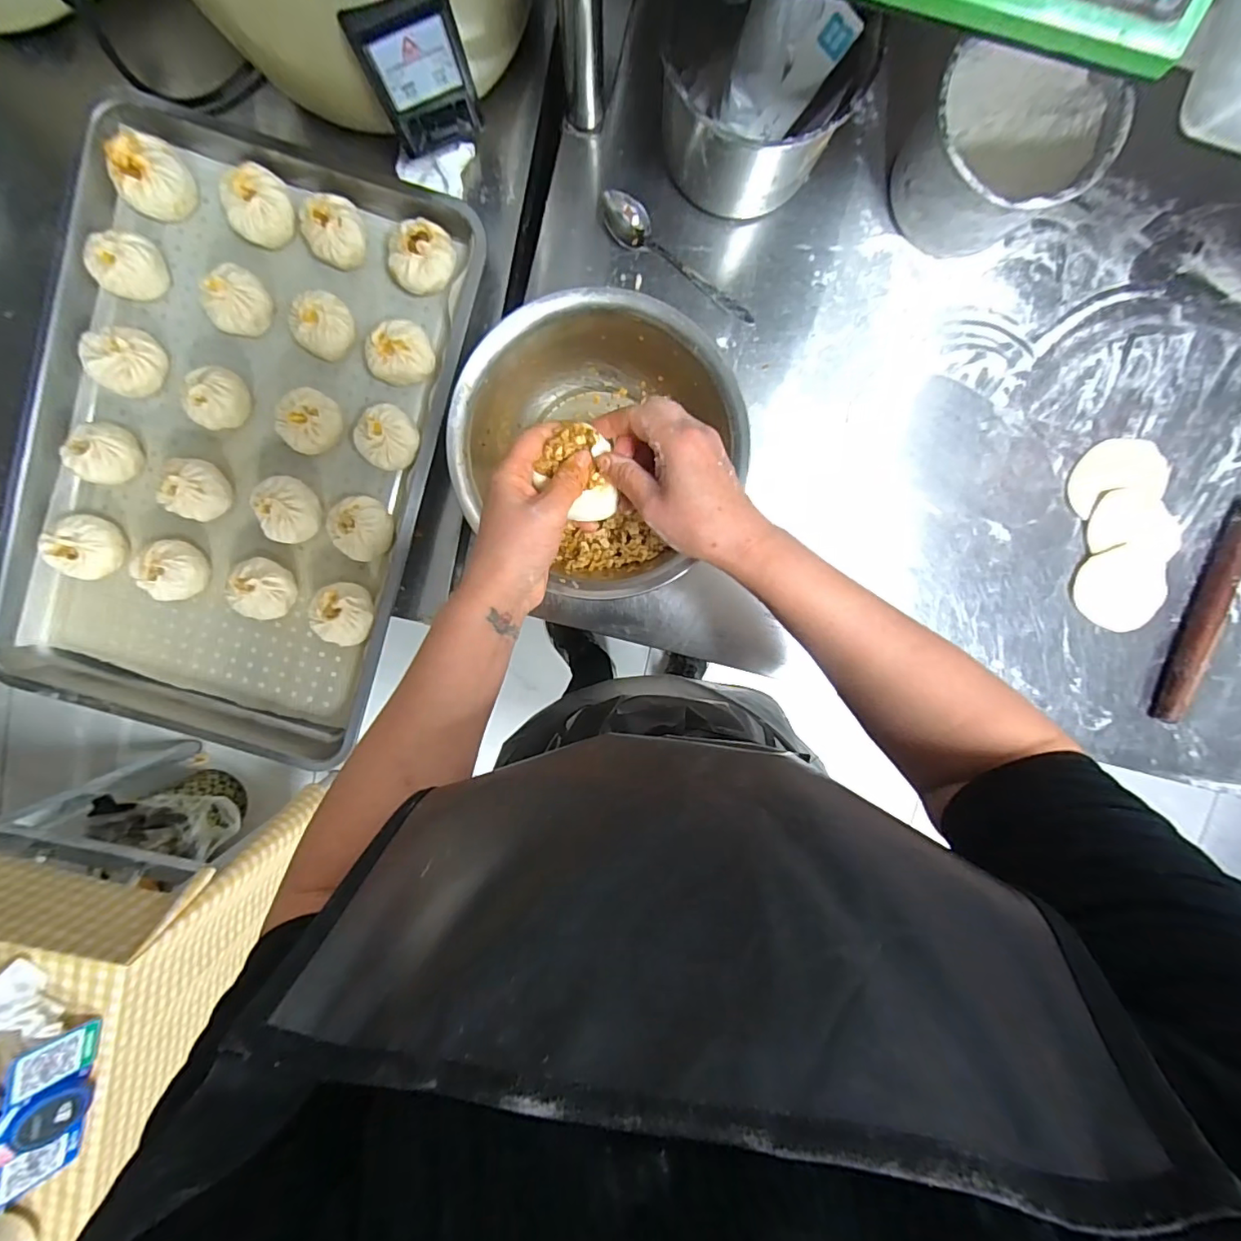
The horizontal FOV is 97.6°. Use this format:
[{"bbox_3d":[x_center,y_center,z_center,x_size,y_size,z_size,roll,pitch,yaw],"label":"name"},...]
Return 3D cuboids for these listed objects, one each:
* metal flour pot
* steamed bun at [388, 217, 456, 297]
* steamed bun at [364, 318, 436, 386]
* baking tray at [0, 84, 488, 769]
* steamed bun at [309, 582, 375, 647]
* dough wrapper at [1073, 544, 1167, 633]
[{"bbox_3d":[0.342,-0.427,0.510,0.158,0.113,0.131,21,94,-3],"label":"metal flour pot"},{"bbox_3d":[-0.194,-0.355,0.539,0.065,0.046,0.062,0,97,-1],"label":"steamed bun"},{"bbox_3d":[-0.222,-0.268,0.552,0.066,0.046,0.058,-25,96,2],"label":"steamed bun"},{"bbox_3d":[-0.393,-0.171,0.563,0.387,0.064,0.600,19,96,-3],"label":"baking tray"},{"bbox_3d":[-0.289,-0.007,0.577,0.059,0.044,0.063,0,97,-1],"label":"steamed bun"},{"bbox_3d":[0.561,-0.038,0.606,0.096,0.011,0.097,0,99,-1],"label":"dough wrapper"}]

